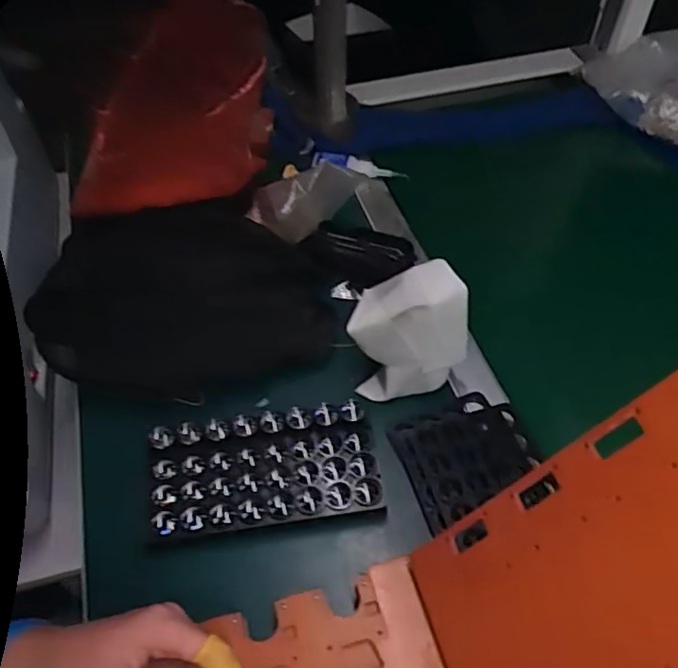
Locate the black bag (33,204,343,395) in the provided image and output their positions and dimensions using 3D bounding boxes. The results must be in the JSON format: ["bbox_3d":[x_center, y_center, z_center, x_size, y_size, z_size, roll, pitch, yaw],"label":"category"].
[{"bbox_3d":[-0.162,-0.047,0.633,0.292,0.044,0.212,-6,52,-2],"label":"black bag"}]

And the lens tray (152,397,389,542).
[{"bbox_3d":[-0.063,0.115,0.520,0.187,0.033,0.094,-8,52,-4],"label":"lens tray"}]

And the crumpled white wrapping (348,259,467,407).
[{"bbox_3d":[0.062,-0.003,0.554,0.101,0.113,0.067,-3,52,0],"label":"crumpled white wrapping"}]

